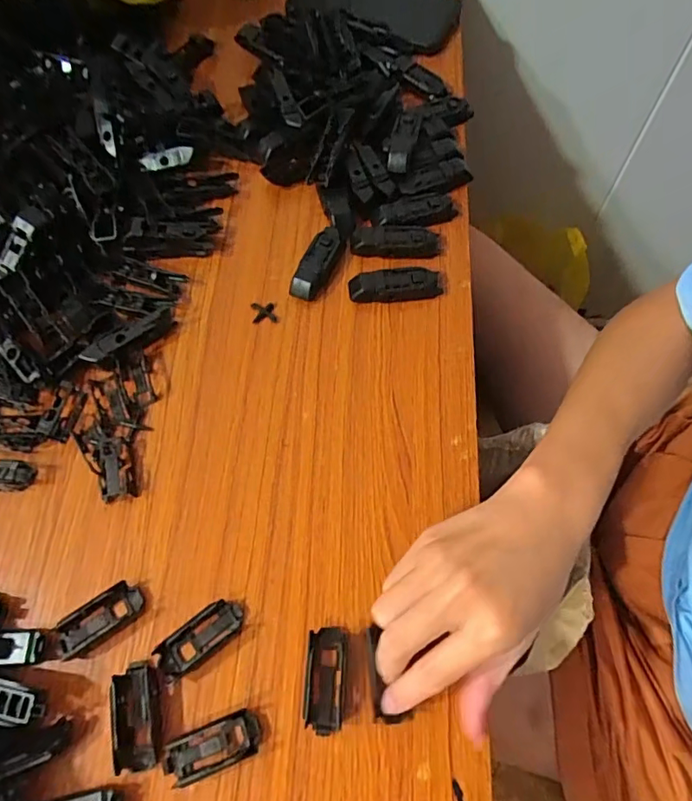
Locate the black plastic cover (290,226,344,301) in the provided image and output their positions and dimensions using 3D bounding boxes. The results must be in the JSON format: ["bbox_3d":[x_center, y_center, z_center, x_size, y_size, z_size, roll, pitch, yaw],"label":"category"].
[{"bbox_3d":[-0.020,-0.102,0.387,0.022,0.016,0.061,24,68,11],"label":"black plastic cover"}]

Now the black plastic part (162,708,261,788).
[{"bbox_3d":[-0.069,0.179,0.264,0.050,0.012,0.021,-22,67,-9],"label":"black plastic part"}]

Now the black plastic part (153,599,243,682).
[{"bbox_3d":[-0.082,0.133,0.288,0.051,0.007,0.020,-34,69,-13],"label":"black plastic part"}]

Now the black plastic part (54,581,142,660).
[{"bbox_3d":[-0.141,0.125,0.291,0.050,0.012,0.022,-32,69,-13],"label":"black plastic part"}]

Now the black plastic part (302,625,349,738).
[{"bbox_3d":[-0.011,0.150,0.277,0.021,0.009,0.051,3,65,3],"label":"black plastic part"}]

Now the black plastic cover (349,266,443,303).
[{"bbox_3d":[0.036,-0.085,0.375,0.066,0.015,0.021,-4,65,-1],"label":"black plastic cover"}]

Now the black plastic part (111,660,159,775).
[{"bbox_3d":[-0.112,0.167,0.272,0.021,0.011,0.049,-12,66,-4],"label":"black plastic part"}]

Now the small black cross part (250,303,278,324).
[{"bbox_3d":[-0.060,-0.065,0.378,0.018,0.004,0.018,-6,65,-2],"label":"small black cross part"}]

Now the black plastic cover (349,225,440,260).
[{"bbox_3d":[0.038,-0.120,0.389,0.067,0.012,0.024,1,65,1],"label":"black plastic cover"}]

